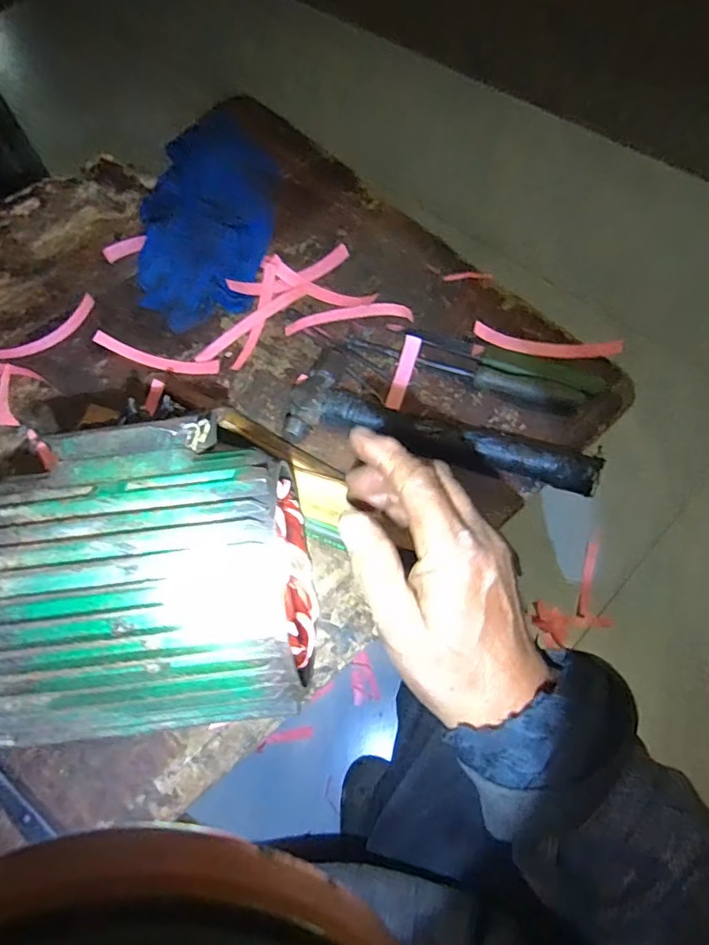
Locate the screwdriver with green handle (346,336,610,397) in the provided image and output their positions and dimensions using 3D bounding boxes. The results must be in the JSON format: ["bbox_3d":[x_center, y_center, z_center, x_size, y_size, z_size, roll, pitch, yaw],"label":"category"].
[{"bbox_3d":[0.157,-0.116,0.559,0.205,0.019,0.030,20,67,13],"label":"screwdriver with green handle"}]

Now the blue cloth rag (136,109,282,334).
[{"bbox_3d":[-0.181,-0.311,0.660,0.168,0.050,0.305,0,64,4],"label":"blue cloth rag"}]

